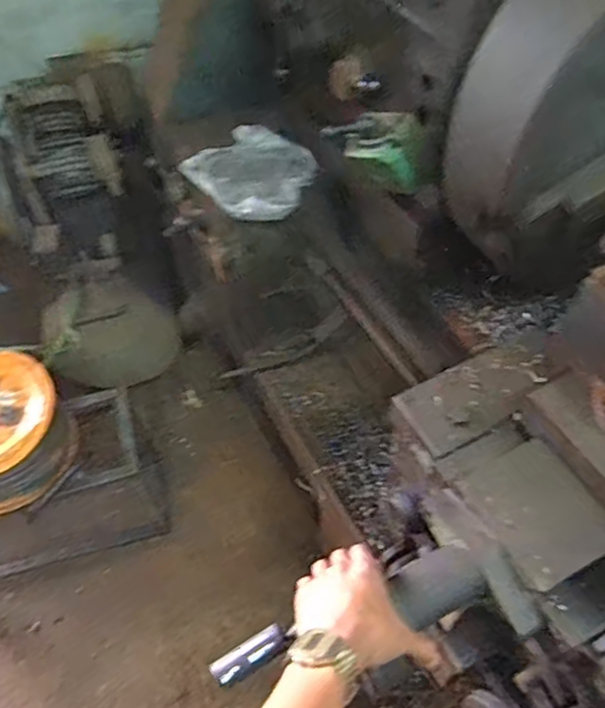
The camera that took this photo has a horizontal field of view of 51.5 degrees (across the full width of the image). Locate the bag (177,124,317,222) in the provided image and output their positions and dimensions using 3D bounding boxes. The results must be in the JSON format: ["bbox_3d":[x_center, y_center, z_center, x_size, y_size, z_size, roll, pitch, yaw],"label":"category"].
[{"bbox_3d":[-0.081,-0.337,1.138,0.214,0.040,0.228,-33,57,-21],"label":"bag"}]

